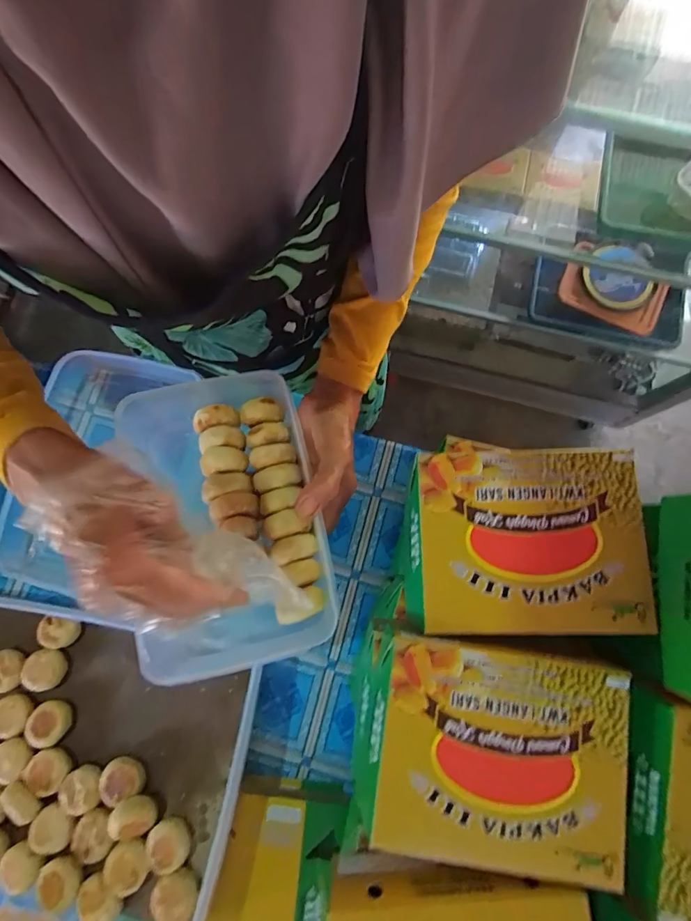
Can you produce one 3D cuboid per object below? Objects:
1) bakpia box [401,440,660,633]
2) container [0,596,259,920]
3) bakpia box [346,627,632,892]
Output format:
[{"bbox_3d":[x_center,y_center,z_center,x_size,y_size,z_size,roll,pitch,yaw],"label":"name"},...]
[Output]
[{"bbox_3d":[0.125,0.057,0.319,0.157,0.055,0.128,0,78,0],"label":"bakpia box"},{"bbox_3d":[-0.303,0.339,0.418,0.380,0.093,0.358,11,79,3],"label":"container"},{"bbox_3d":[0.093,0.192,0.293,0.166,0.056,0.128,9,79,2],"label":"bakpia box"}]

